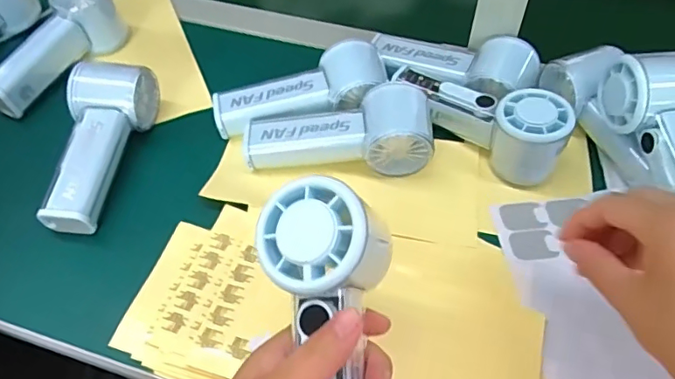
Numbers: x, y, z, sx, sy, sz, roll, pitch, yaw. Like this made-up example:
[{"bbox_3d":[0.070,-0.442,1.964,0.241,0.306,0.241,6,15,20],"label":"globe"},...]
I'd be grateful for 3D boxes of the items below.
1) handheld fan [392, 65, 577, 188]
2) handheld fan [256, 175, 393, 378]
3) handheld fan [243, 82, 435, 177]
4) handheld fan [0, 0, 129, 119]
[{"bbox_3d":[0.117,-0.067,0.447,0.149,0.054,0.050,35,59,24],"label":"handheld fan"},{"bbox_3d":[-0.004,0.072,0.263,0.064,0.049,0.150,-2,80,0],"label":"handheld fan"},{"bbox_3d":[0.001,-0.045,0.441,0.149,0.045,0.060,-2,52,-3],"label":"handheld fan"},{"bbox_3d":[-0.263,-0.136,0.500,0.049,0.056,0.143,14,53,10],"label":"handheld fan"}]

